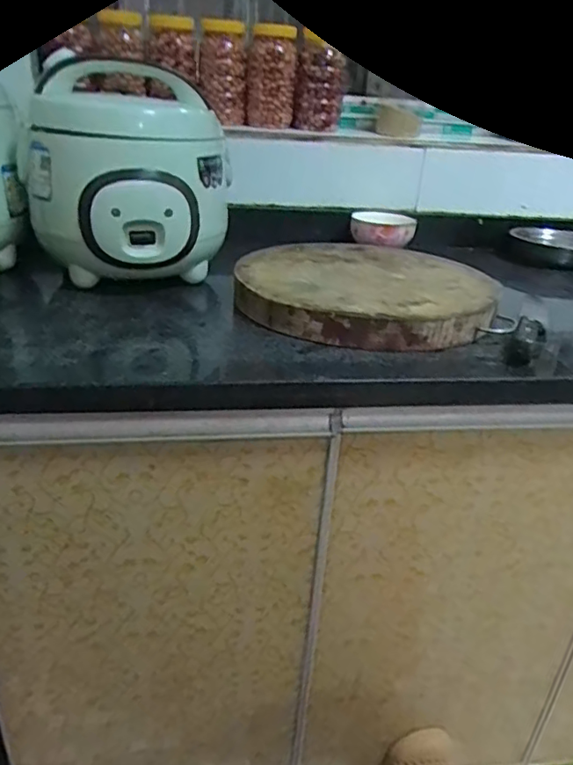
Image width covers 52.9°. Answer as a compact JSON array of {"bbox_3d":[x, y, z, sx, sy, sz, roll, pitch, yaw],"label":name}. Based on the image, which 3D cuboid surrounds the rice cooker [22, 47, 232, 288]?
[{"bbox_3d":[-0.191,-0.277,0.740,0.230,0.230,0.316,0,28,-7],"label":"rice cooker"}]

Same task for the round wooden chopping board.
[{"bbox_3d":[0.103,-0.125,0.737,0.309,0.042,0.312,3,27,-2],"label":"round wooden chopping board"}]

